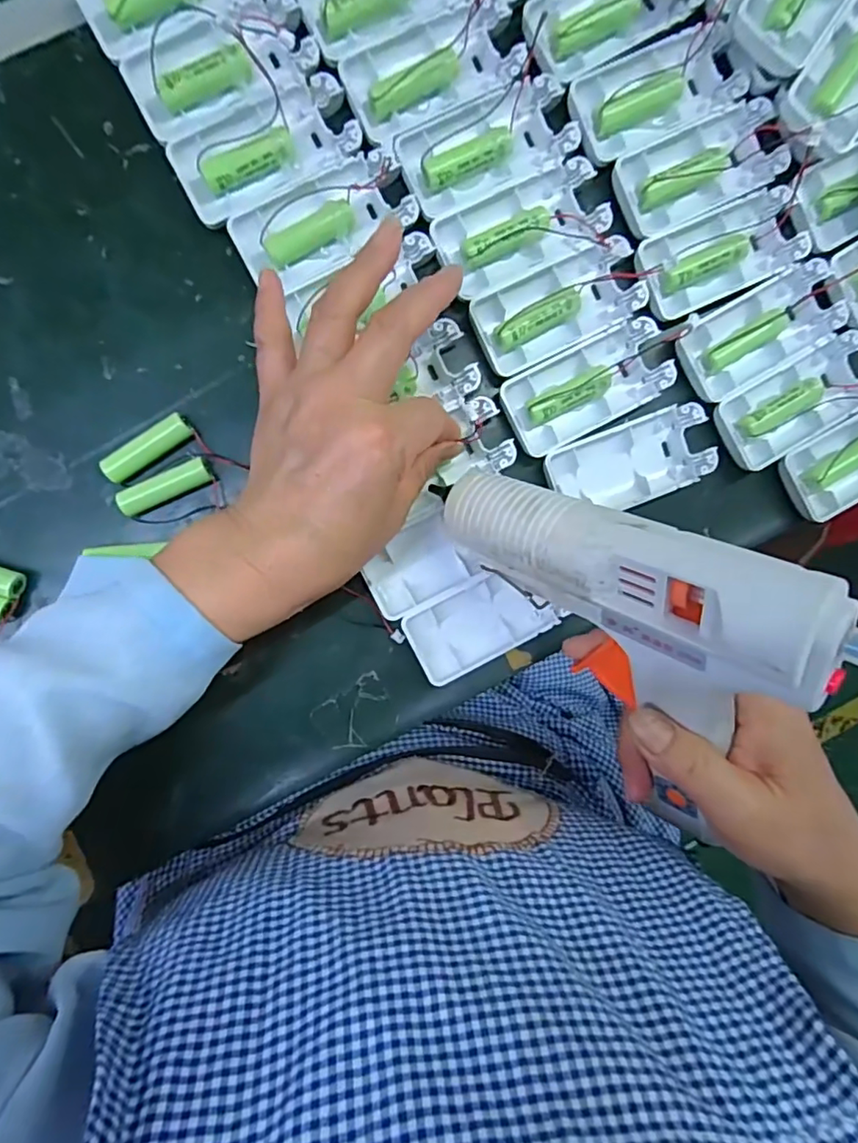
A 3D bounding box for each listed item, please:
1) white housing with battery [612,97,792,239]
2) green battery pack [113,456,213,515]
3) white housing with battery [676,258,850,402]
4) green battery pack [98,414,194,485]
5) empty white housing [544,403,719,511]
[{"bbox_3d":[0.150,-0.223,0.321,0.094,0.017,0.044,-26,96,-1],"label":"white housing with battery"},{"bbox_3d":[-0.141,-0.045,0.307,0.050,0.011,0.013,-25,96,-1],"label":"green battery pack"},{"bbox_3d":[0.189,-0.138,0.329,0.095,0.013,0.045,-29,96,0],"label":"white housing with battery"},{"bbox_3d":[-0.149,-0.065,0.306,0.050,0.014,0.014,-35,96,0],"label":"green battery pack"},{"bbox_3d":[0.114,-0.061,0.328,0.093,0.013,0.045,-21,96,-1],"label":"empty white housing"}]

